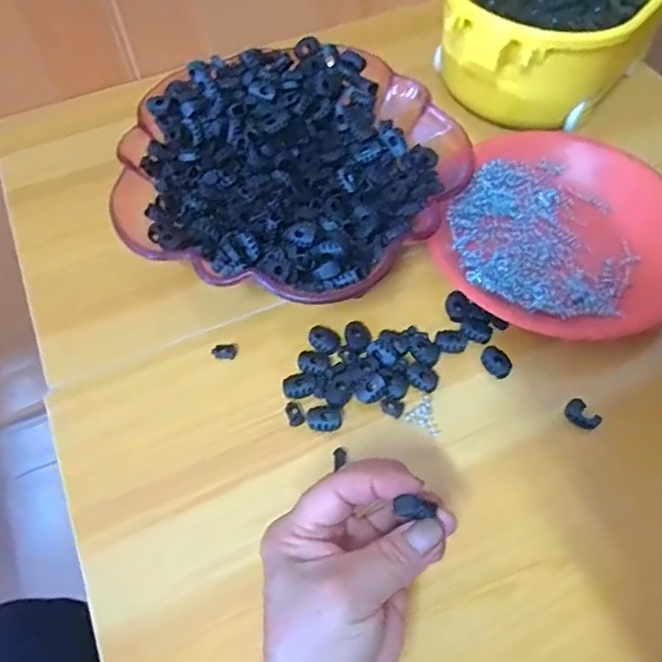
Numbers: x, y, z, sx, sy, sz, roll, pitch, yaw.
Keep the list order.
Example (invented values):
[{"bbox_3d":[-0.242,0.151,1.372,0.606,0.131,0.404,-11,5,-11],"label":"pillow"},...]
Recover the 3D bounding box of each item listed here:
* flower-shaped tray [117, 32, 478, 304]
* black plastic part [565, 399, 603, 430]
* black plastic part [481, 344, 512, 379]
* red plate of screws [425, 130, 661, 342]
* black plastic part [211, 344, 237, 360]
[{"bbox_3d":[-0.030,-0.122,0.457,0.235,0.054,0.240,26,63,17],"label":"flower-shaped tray"},{"bbox_3d":[0.160,0.054,0.383,0.015,0.007,0.022,-35,64,-18],"label":"black plastic part"},{"bbox_3d":[0.111,0.021,0.405,0.017,0.007,0.023,-28,62,-14],"label":"black plastic part"},{"bbox_3d":[0.175,-0.072,0.446,0.173,0.028,0.188,-1,58,1],"label":"red plate of screws"},{"bbox_3d":[-0.074,0.014,0.413,0.016,0.005,0.010,-7,58,-3],"label":"black plastic part"}]

